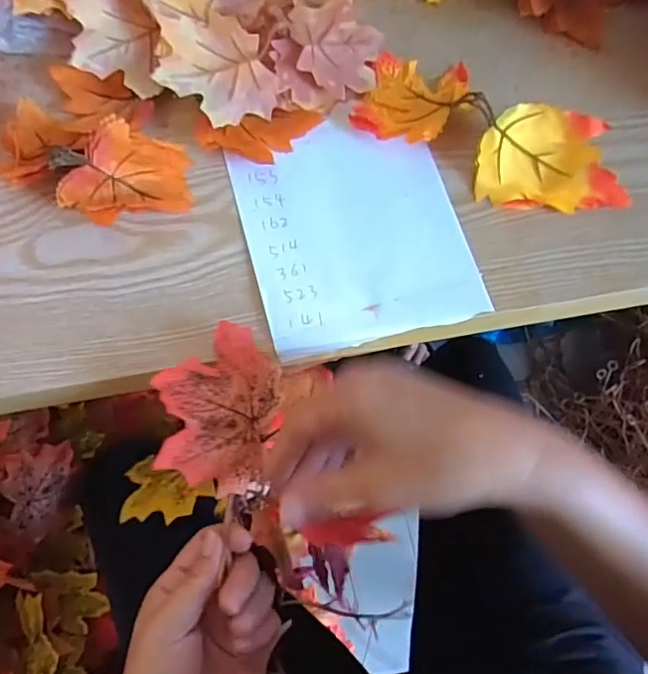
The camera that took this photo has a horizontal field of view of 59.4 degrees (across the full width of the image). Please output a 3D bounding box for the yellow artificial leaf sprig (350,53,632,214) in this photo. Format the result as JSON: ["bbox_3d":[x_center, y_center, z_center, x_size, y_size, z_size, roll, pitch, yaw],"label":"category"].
[{"bbox_3d":[0.115,-0.145,0.377,0.194,0.046,0.089,32,72,10],"label":"yellow artificial leaf sprig"}]

